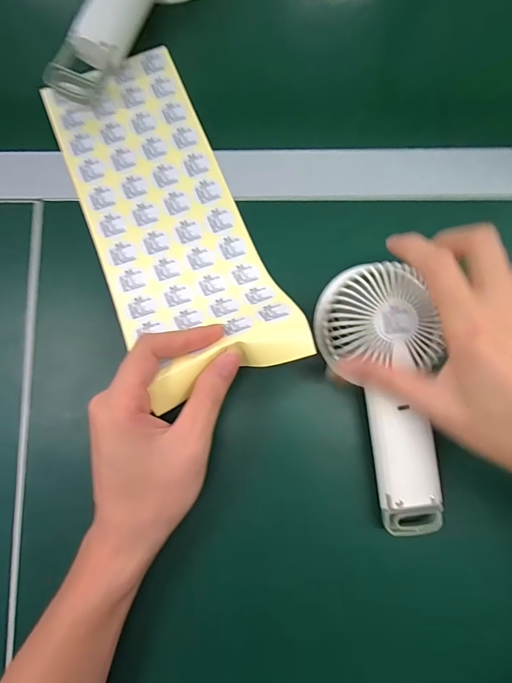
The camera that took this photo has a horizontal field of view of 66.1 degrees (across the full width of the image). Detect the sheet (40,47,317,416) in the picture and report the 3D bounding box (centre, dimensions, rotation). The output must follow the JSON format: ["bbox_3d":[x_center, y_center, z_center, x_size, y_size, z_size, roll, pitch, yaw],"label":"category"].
[{"bbox_3d":[-0.068,-0.094,0.294,0.112,0.044,0.277,-26,72,-2],"label":"sheet"}]

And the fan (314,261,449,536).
[{"bbox_3d":[0.089,0.037,0.267,0.069,0.036,0.184,-10,84,0],"label":"fan"}]

